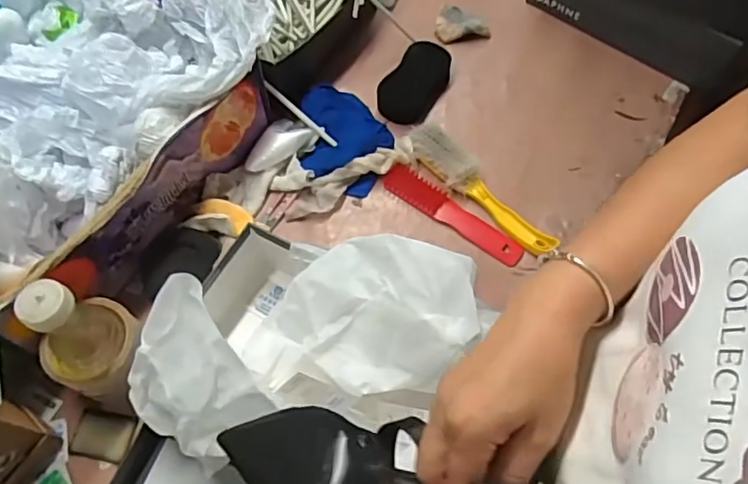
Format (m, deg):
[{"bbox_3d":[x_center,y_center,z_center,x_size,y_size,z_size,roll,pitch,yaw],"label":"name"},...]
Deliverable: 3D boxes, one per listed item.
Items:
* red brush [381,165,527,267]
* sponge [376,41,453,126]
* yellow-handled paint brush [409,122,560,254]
[{"bbox_3d":[0.096,-0.035,0.703,0.191,0.014,0.037,35,68,17],"label":"red brush"},{"bbox_3d":[0.057,-0.220,0.788,0.068,0.042,0.121,28,66,14],"label":"sponge"},{"bbox_3d":[0.131,-0.066,0.701,0.219,0.029,0.043,40,69,19],"label":"yellow-handled paint brush"}]

